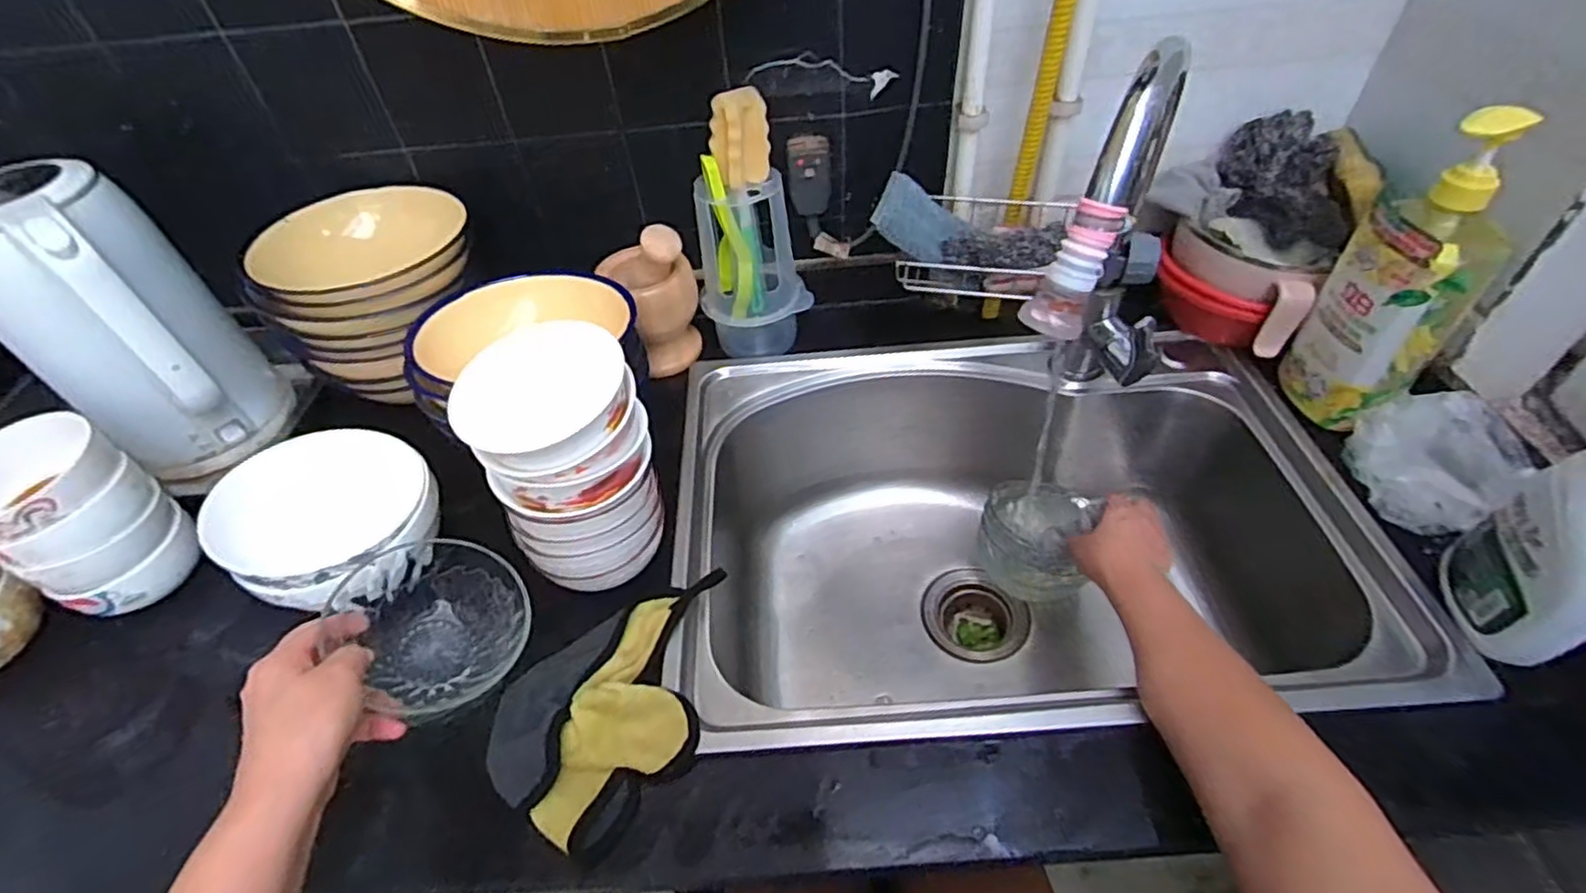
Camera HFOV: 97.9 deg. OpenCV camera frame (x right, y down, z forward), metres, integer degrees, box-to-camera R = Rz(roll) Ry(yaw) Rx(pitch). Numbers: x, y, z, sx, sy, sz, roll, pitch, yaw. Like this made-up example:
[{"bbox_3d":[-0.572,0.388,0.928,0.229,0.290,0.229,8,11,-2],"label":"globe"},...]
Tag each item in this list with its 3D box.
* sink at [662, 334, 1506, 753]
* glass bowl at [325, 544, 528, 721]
[{"bbox_3d":[0.194,0.124,0.694,0.571,0.246,0.400,-4,47,1],"label":"sink"},{"bbox_3d":[-0.247,0.119,0.471,0.115,0.048,0.119,-37,87,-30],"label":"glass bowl"}]

